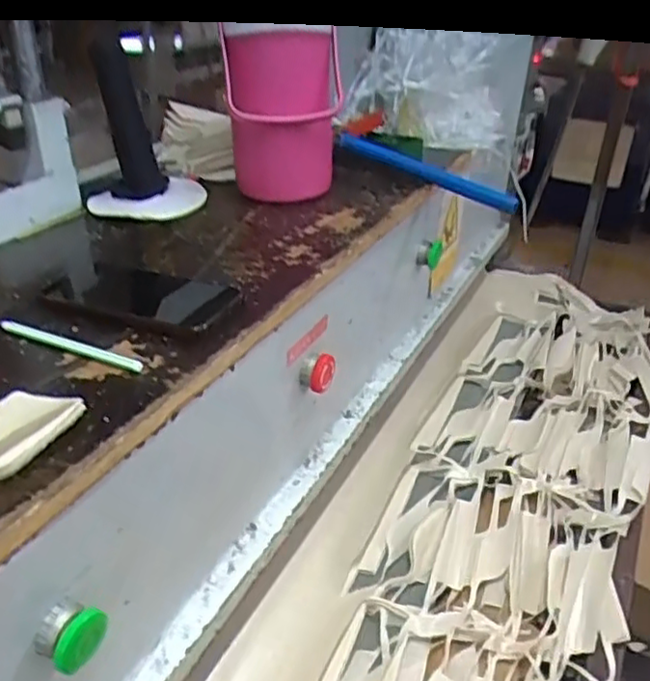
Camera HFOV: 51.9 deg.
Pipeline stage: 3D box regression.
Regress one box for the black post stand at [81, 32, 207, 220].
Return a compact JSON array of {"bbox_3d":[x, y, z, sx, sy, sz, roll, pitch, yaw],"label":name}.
[{"bbox_3d":[-0.234,-0.258,0.811,0.138,0.199,0.123,-14,30,-18],"label":"black post stand"}]

